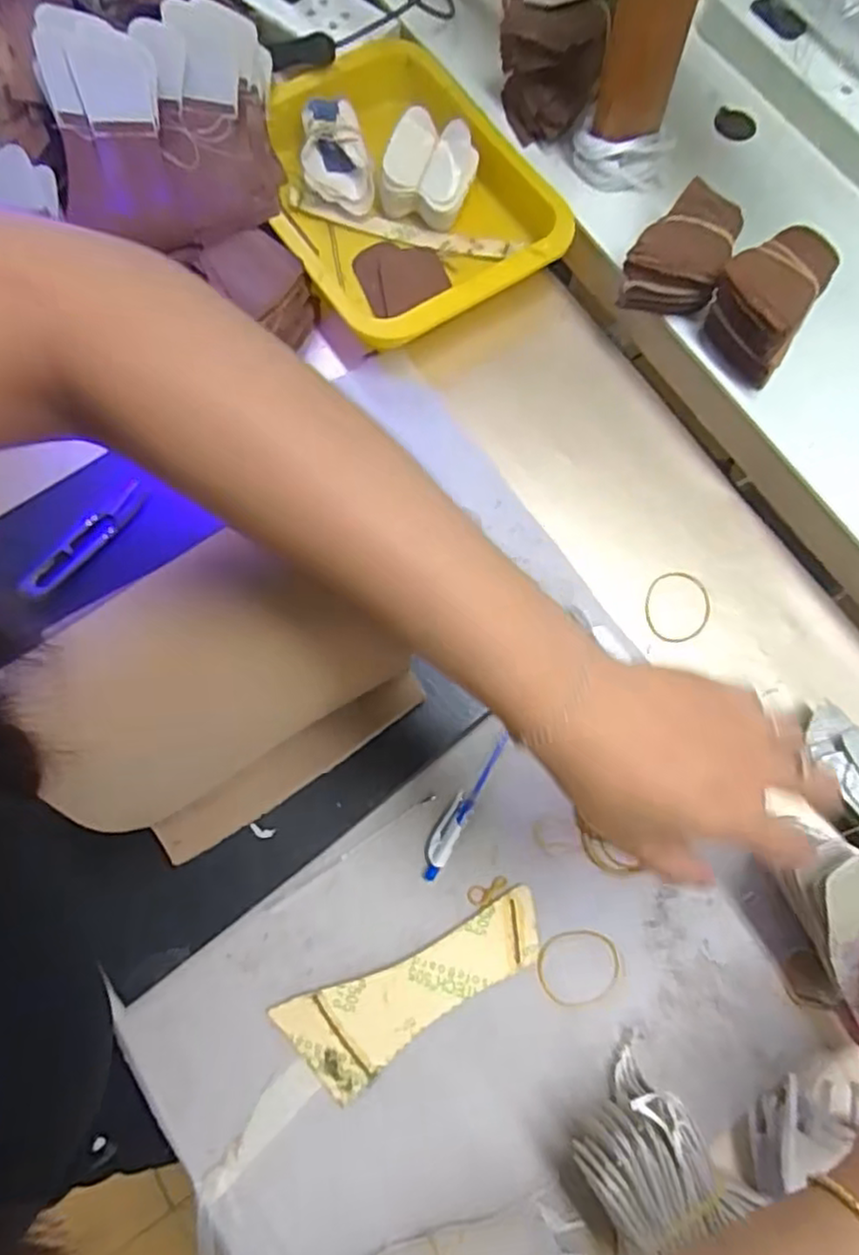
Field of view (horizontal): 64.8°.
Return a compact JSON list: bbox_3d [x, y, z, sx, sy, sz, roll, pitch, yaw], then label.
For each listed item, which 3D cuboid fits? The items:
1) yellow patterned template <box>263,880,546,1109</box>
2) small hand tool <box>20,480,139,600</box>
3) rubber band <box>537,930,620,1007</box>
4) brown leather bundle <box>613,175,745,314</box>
[{"bbox_3d":[-0.005,0.210,0.392,0.157,0.005,0.057,-26,74,-8],"label":"yellow patterned template"},{"bbox_3d":[-0.226,-0.057,0.444,0.017,0.010,0.098,36,76,11],"label":"small hand tool"},{"bbox_3d":[0.089,0.203,0.403,0.049,0.004,0.040,-6,72,-2],"label":"rubber band"},{"bbox_3d":[0.179,-0.265,0.484,0.062,0.045,0.081,24,75,6],"label":"brown leather bundle"}]

